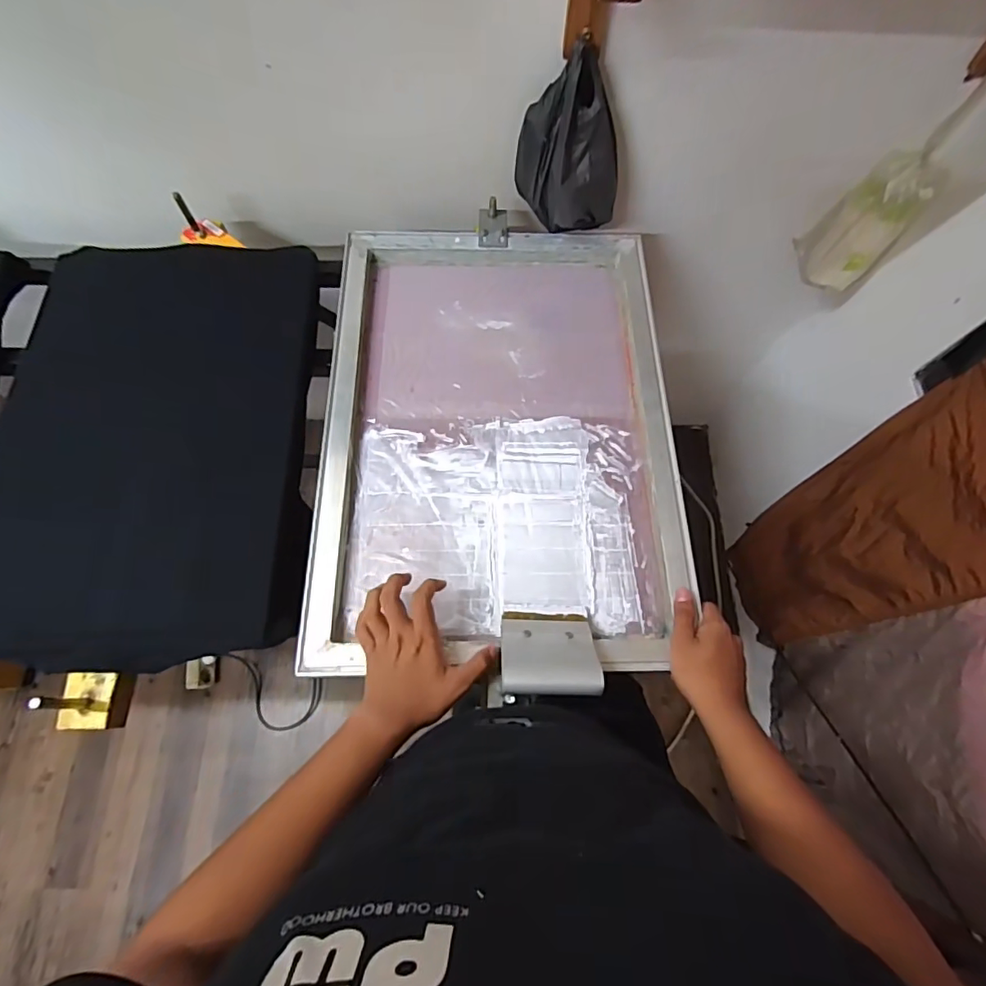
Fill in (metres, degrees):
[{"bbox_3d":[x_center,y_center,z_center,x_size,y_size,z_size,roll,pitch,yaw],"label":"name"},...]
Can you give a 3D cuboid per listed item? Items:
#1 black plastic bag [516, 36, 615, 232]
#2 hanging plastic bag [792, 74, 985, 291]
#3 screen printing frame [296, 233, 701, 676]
[{"bbox_3d":[0.118,-0.494,0.767,0.123,0.189,0.122,-20,72,-10],"label":"black plastic bag"},{"bbox_3d":[0.638,-0.485,0.886,0.128,0.330,0.066,29,71,8],"label":"hanging plastic bag"},{"bbox_3d":[0.009,-0.100,0.737,0.454,0.047,0.637,0,69,-3],"label":"screen printing frame"}]

